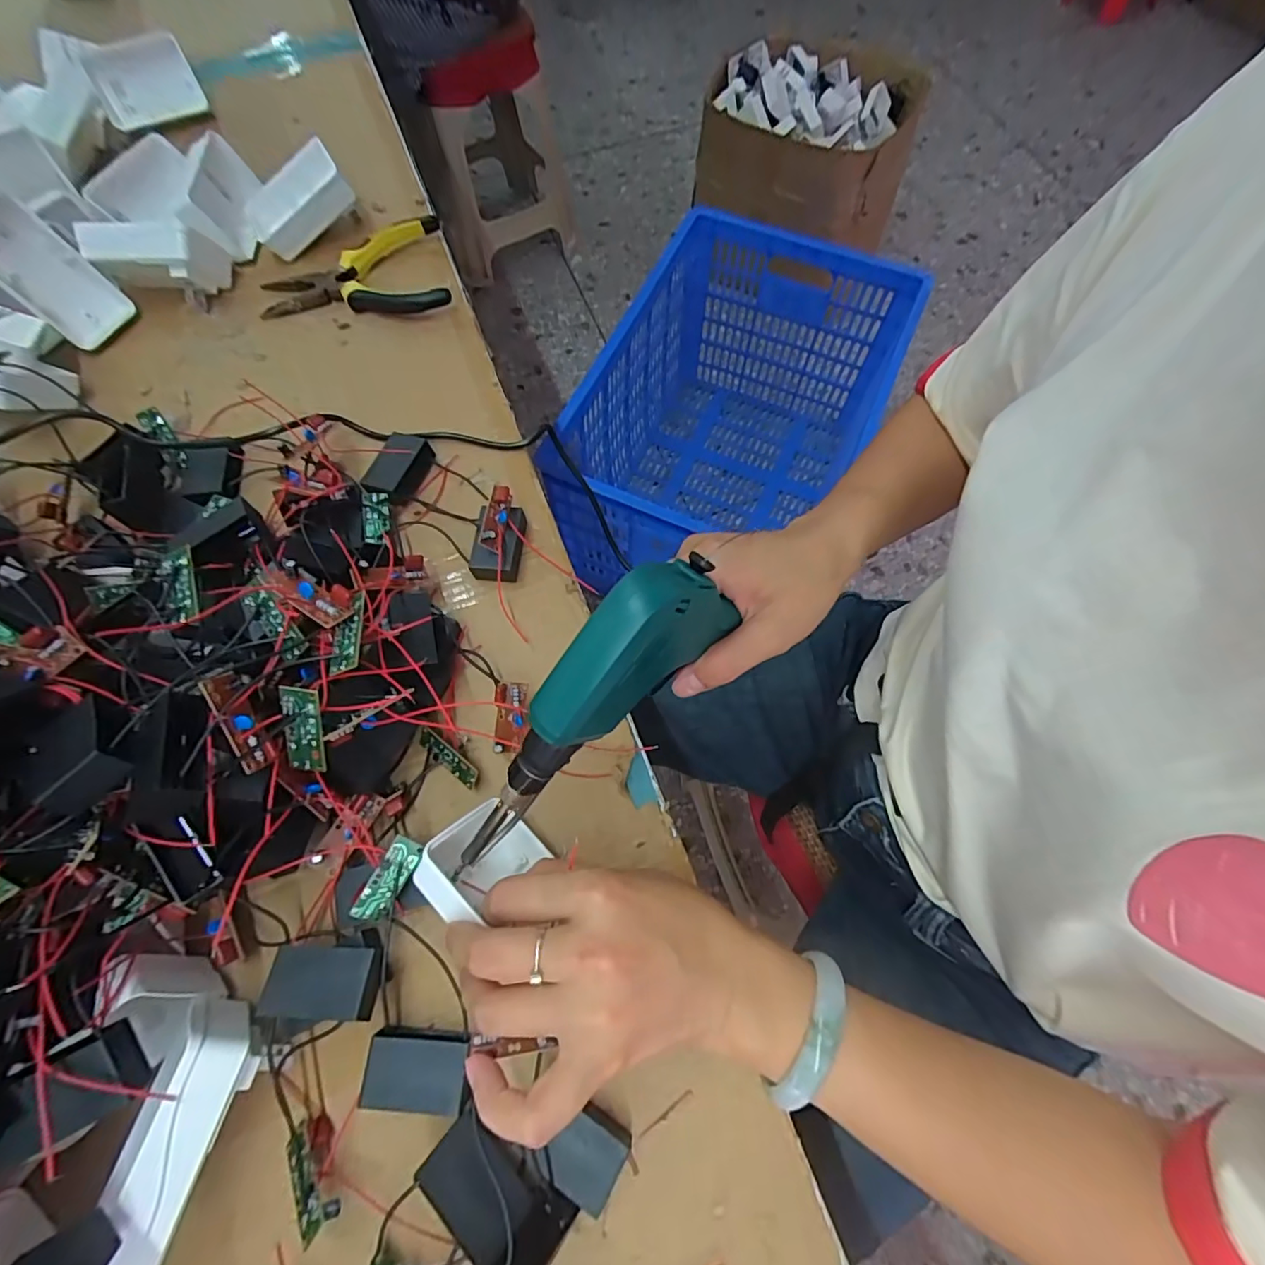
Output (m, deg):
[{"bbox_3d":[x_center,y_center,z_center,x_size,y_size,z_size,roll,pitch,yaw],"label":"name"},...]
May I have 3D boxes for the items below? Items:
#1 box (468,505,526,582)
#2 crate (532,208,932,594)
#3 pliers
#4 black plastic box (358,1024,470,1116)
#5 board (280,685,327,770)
[{"bbox_3d":[-0.089,-0.061,0.368,0.031,0.024,0.049,4,69,2],"label":"box"},{"bbox_3d":[0.191,-0.371,1.089,0.460,0.399,0.674,24,71,10],"label":"crate"},{"bbox_3d":[-0.233,-0.294,0.459,0.151,0.023,0.089,-12,70,-4],"label":"pliers"},{"bbox_3d":[-0.103,0.213,0.269,0.047,0.016,0.030,2,69,2],"label":"black plastic box"},{"bbox_3d":[-0.149,0.044,0.251,0.016,0.045,0.007,11,25,5],"label":"board"}]

